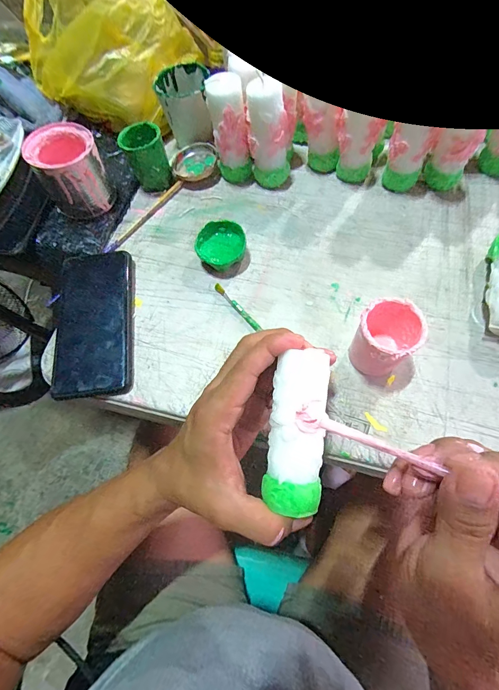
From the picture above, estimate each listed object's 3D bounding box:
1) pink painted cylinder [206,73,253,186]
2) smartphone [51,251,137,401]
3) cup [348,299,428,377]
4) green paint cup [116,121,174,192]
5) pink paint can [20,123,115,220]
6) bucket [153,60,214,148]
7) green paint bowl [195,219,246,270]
[{"bbox_3d":[-0.022,-0.244,0.382,0.040,0.110,0.033,-15,66,-5],"label":"pink painted cylinder"},{"bbox_3d":[-0.161,-0.026,0.345,0.079,0.013,0.163,-7,66,-2],"label":"smartphone"},{"bbox_3d":[0.117,-0.004,0.290,0.049,0.065,0.049,-1,66,1],"label":"cup"},{"bbox_3d":[-0.126,-0.229,0.403,0.048,0.055,0.052,-26,68,-10],"label":"green paint cup"},{"bbox_3d":[-0.203,-0.199,0.375,0.069,0.062,0.071,-31,68,-12],"label":"pink paint can"},{"bbox_3d":[-0.080,-0.307,0.423,0.066,0.061,0.068,-12,66,-4],"label":"bucket"},{"bbox_3d":[-0.031,-0.107,0.366,0.053,0.029,0.050,-1,66,1],"label":"green paint bowl"}]

